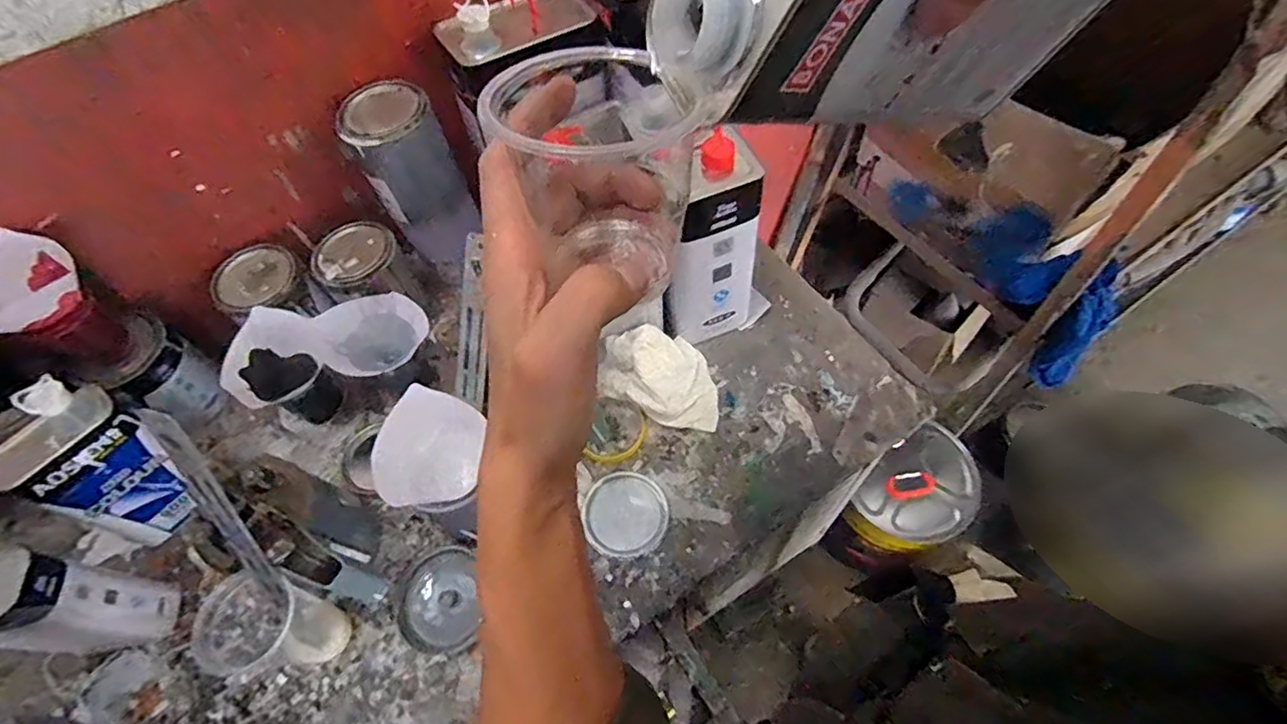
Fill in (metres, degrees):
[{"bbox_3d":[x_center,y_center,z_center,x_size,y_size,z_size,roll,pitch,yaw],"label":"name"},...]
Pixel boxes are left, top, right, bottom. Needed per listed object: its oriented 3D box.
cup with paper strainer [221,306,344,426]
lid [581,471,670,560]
[{"bbox_3d":[-0.428,0.016,0.735,0.106,0.119,0.109,9,61,9],"label":"cup with paper strainer"},{"bbox_3d":[-0.018,0.172,0.677,0.089,0.009,0.095,-1,63,1],"label":"lid"}]

